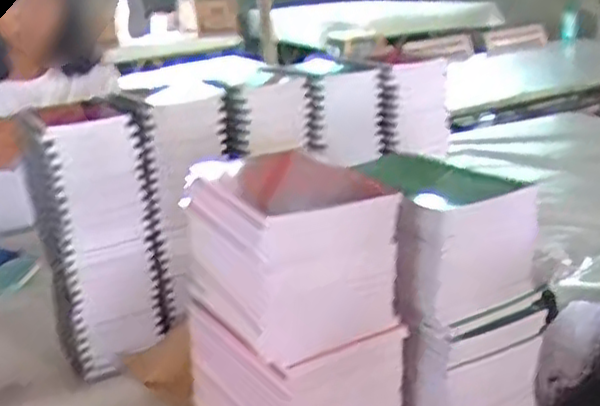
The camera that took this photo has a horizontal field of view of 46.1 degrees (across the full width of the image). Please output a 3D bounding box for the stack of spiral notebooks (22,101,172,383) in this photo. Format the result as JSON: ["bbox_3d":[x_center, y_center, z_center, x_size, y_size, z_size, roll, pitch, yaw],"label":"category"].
[{"bbox_3d":[-0.209,0.035,0.753,0.117,0.287,0.113,-10,19,-14],"label":"stack of spiral notebooks"}]

